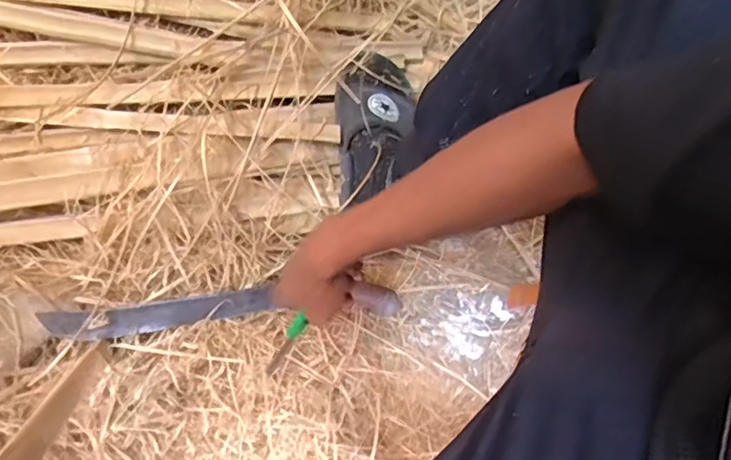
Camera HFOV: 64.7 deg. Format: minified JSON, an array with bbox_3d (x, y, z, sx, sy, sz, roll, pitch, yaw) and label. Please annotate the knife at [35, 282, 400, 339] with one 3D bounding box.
[{"bbox_3d":[-0.164,0.098,0.712,0.420,0.032,0.040,-3,72,-12],"label":"knife"}]

